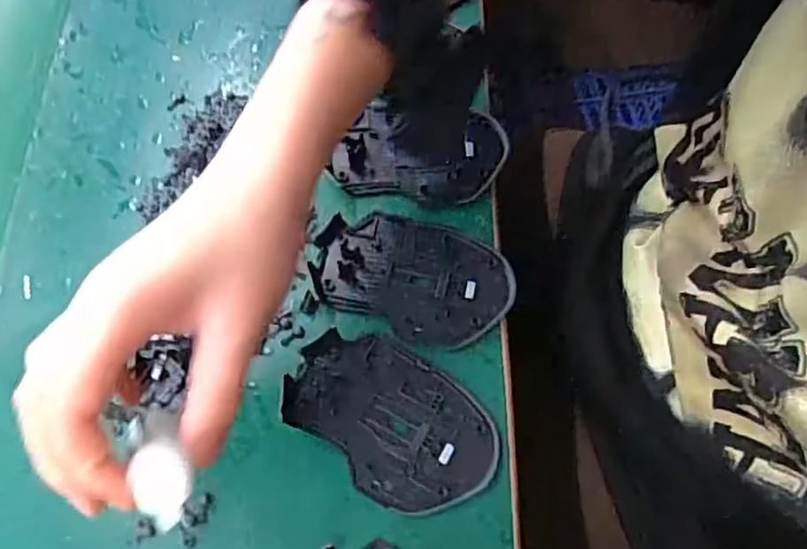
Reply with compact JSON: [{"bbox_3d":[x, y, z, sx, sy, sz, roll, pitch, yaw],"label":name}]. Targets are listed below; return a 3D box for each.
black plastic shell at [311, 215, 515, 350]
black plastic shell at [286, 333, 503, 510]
[{"bbox_3d":[0.005,-0.001,0.383,0.113,0.013,0.074,18,68,11],"label":"black plastic shell"},{"bbox_3d":[-0.007,0.075,0.347,0.113,0.011,0.072,36,72,17],"label":"black plastic shell"}]

